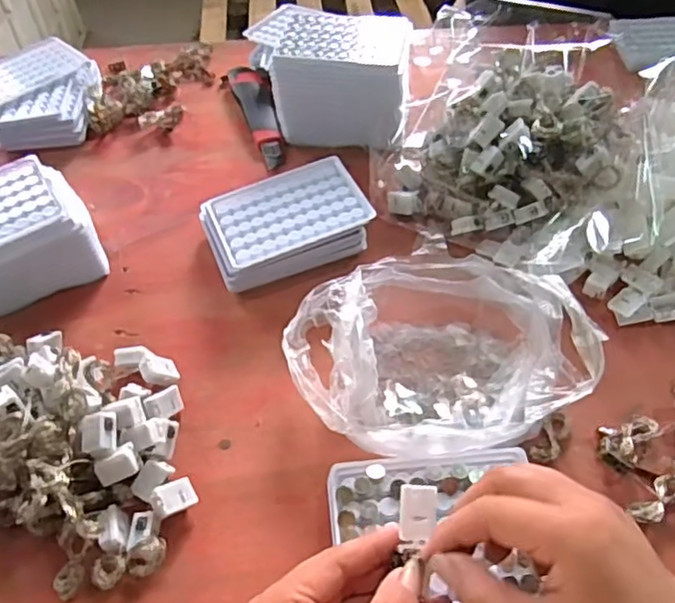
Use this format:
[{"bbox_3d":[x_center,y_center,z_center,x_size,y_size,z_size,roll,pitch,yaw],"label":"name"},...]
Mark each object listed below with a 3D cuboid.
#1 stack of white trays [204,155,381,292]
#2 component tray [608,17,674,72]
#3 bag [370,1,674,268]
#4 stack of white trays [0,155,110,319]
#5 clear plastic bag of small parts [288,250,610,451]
[{"bbox_3d":[-0.046,-0.071,0.558,0.139,0.034,0.099,-19,53,-10],"label":"stack of white trays"},{"bbox_3d":[0.399,-0.305,0.733,0.132,0.018,0.097,-5,52,-1],"label":"component tray"},{"bbox_3d":[0.159,-0.140,0.545,0.252,0.129,0.177,23,57,21],"label":"bag"},{"bbox_3d":[-0.288,-0.050,0.540,0.147,0.073,0.111,-32,57,-19],"label":"stack of white trays"},{"bbox_3d":[0.071,0.036,0.456,0.200,0.056,0.153,-16,53,-8],"label":"clear plastic bag of small parts"}]

